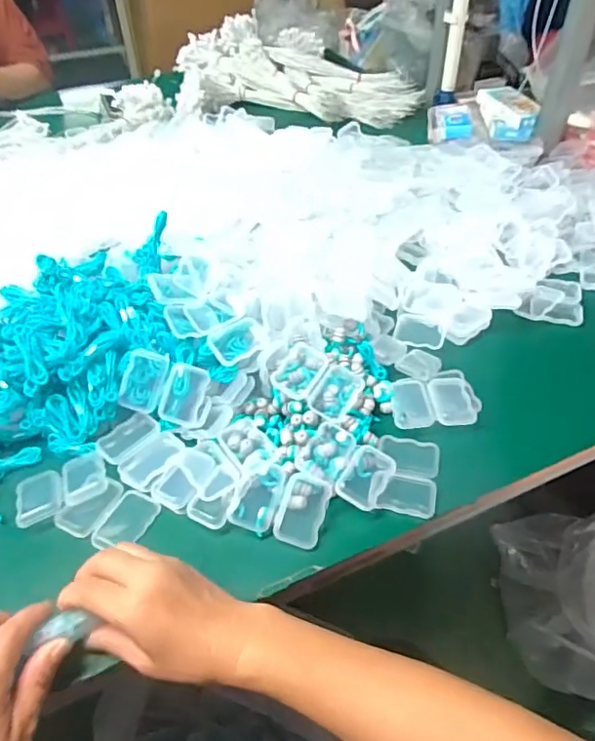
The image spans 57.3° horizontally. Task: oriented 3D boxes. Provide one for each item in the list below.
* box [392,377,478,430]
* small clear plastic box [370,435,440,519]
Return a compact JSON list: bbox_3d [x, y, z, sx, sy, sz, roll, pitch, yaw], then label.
[{"bbox_3d":[0.129,0.031,0.525,0.074,0.007,0.056,-3,45,-1],"label":"box"},{"bbox_3d":[0.095,0.091,0.477,0.054,0.014,0.077,10,46,11],"label":"small clear plastic box"}]

